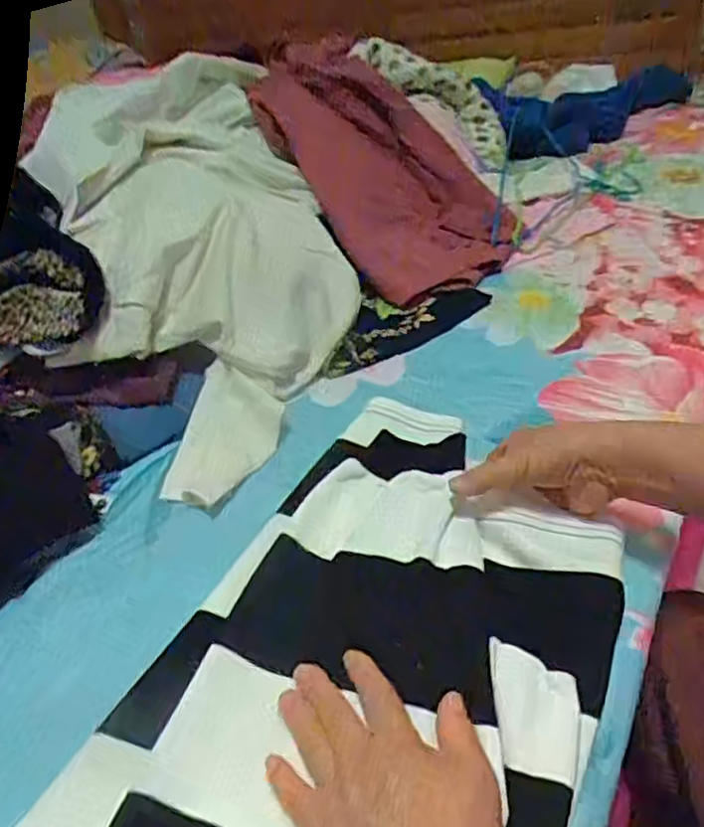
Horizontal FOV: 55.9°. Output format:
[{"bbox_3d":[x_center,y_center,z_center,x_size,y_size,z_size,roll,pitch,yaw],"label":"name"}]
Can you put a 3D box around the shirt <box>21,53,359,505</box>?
[{"bbox_3d":[-0.186,-0.216,0.769,0.325,0.089,0.699,-13,58,-7],"label":"shirt"}]

